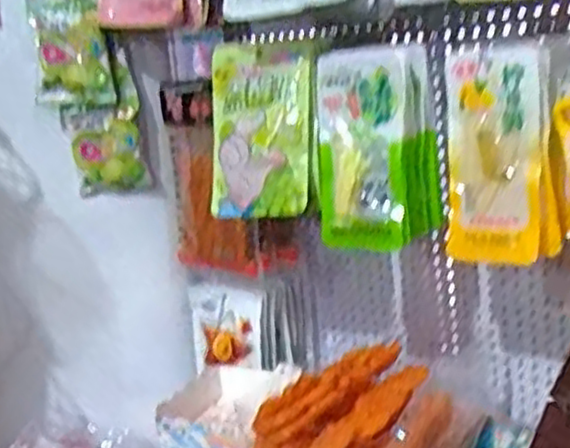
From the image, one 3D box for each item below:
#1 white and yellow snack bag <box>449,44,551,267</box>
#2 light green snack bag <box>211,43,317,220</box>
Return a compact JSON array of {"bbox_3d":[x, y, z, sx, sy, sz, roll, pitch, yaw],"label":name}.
[{"bbox_3d":[0.181,-0.057,0.648,0.082,0.180,0.028,2,16,27],"label":"white and yellow snack bag"},{"bbox_3d":[-0.023,-0.089,0.742,0.116,0.166,0.016,6,5,27],"label":"light green snack bag"}]

